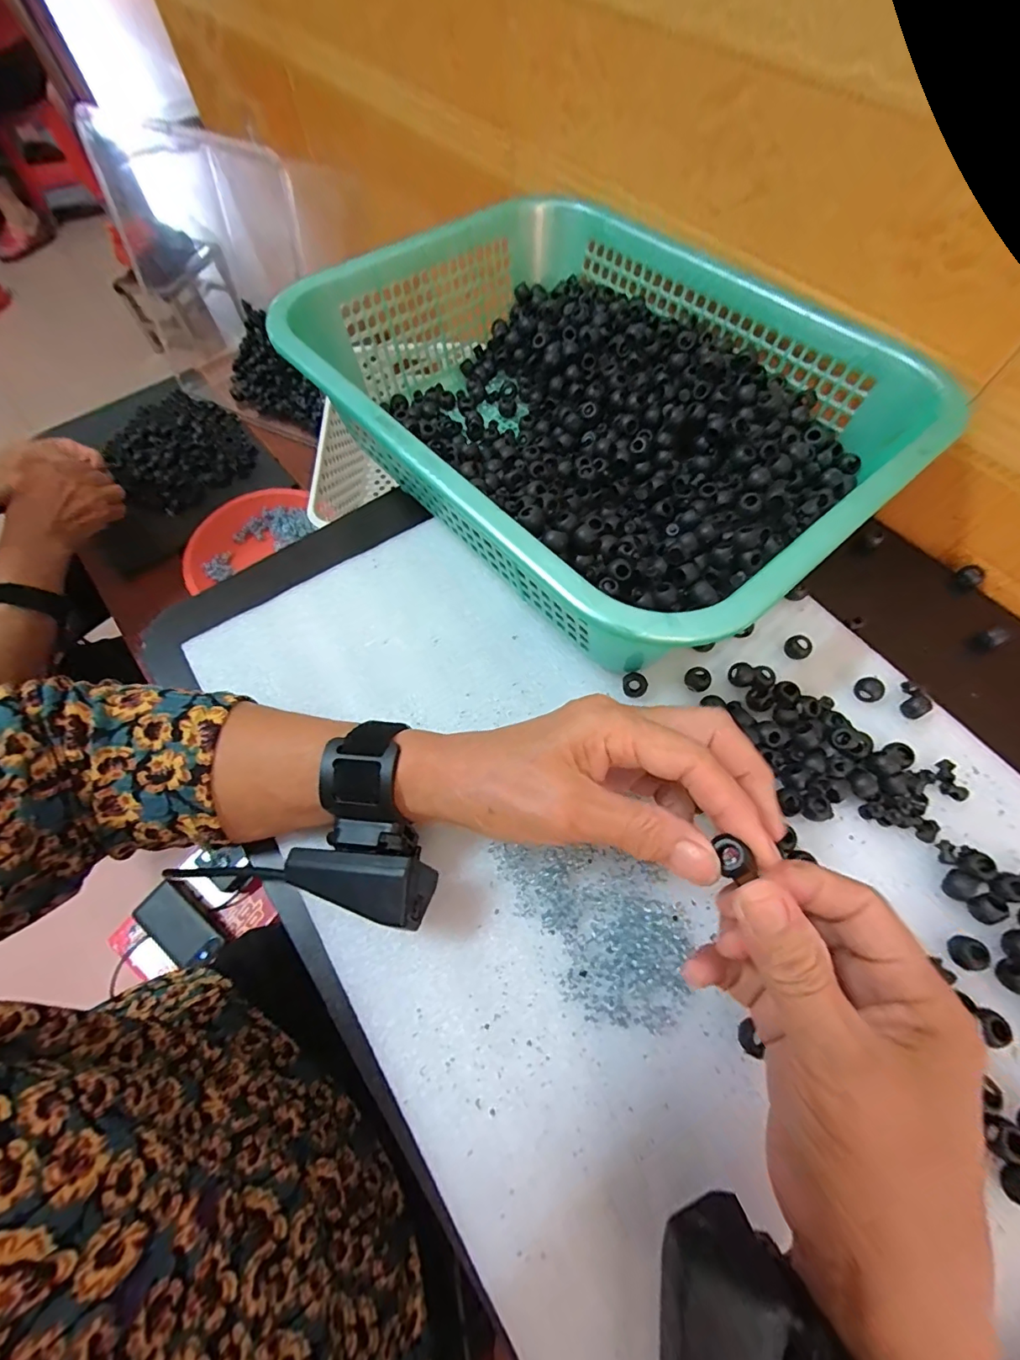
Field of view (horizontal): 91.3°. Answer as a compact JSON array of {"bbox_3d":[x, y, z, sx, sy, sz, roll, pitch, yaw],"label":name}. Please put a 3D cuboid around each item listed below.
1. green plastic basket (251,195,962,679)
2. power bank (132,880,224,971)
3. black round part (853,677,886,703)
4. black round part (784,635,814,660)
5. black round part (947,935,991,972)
[{"bbox_3d":[0.053,-0.195,0.353,0.294,0.100,0.376,-40,69,-16],"label":"green plastic basket"},{"bbox_3d":[-0.529,0.396,0.796,0.138,0.012,0.063,45,72,1],"label":"power bank"},{"bbox_3d":[0.225,0.006,0.313,0.013,0.012,0.016,-27,66,-11],"label":"black round part"},{"bbox_3d":[0.189,-0.021,0.328,0.012,0.012,0.015,-28,66,-11],"label":"black round part"},{"bbox_3d":[0.229,0.136,0.248,0.016,0.008,0.015,-1,64,2],"label":"black round part"}]

